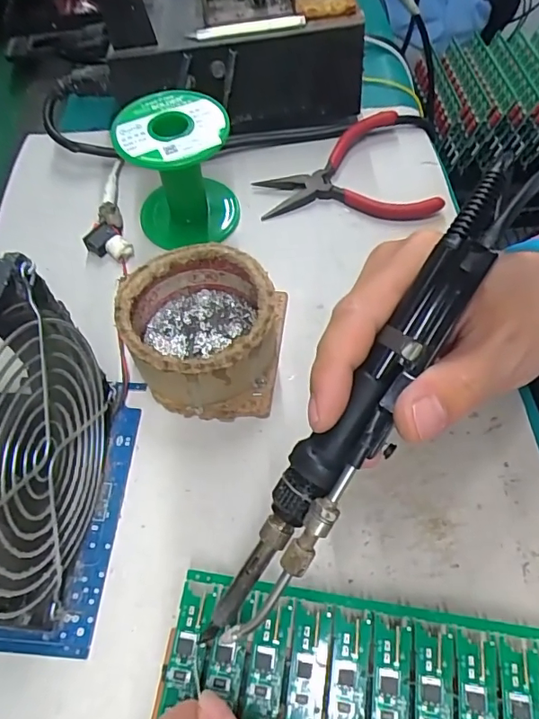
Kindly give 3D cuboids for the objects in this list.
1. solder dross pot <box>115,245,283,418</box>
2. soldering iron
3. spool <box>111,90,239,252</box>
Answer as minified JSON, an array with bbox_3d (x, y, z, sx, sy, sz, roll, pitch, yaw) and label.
[{"bbox_3d":[-0.037,-0.017,0.283,0.084,0.046,0.085,6,60,5],"label":"solder dross pot"},{"bbox_3d":[0.031,0.025,0.188,0.026,0.020,0.211,33,98,19],"label":"soldering iron"},{"bbox_3d":[-0.057,-0.120,0.327,0.065,0.075,0.065,-1,60,2],"label":"spool"}]

